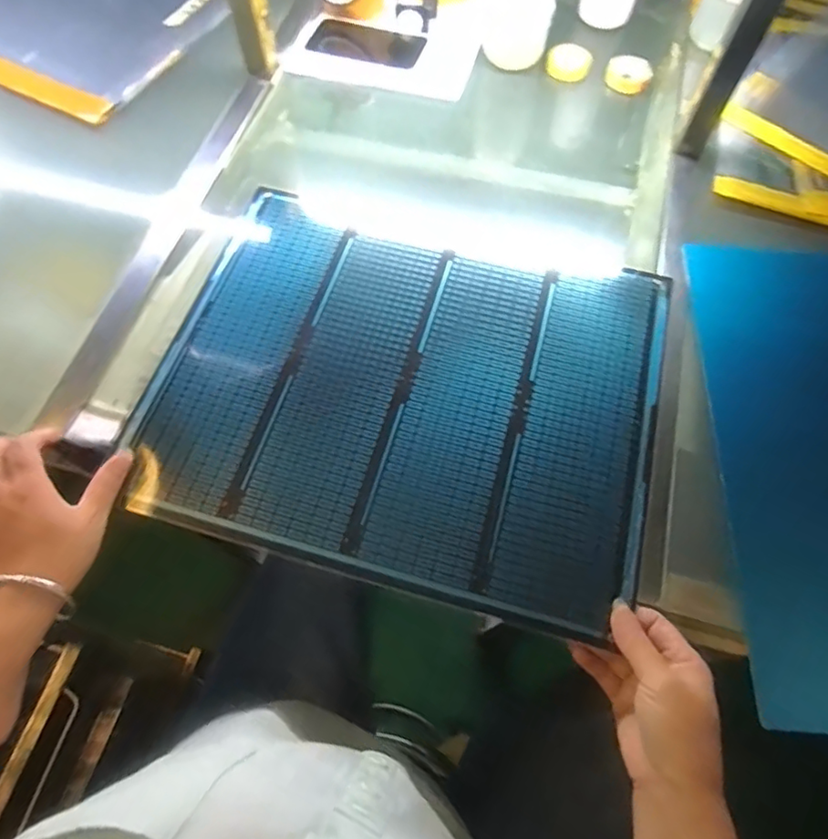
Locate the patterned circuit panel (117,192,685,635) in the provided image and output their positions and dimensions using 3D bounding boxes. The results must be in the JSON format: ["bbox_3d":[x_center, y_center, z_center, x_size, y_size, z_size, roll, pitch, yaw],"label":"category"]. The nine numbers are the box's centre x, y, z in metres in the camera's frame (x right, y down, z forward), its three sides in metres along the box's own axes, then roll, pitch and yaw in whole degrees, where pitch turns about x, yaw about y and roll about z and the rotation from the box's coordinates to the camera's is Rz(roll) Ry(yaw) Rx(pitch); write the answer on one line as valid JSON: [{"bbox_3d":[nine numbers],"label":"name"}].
[{"bbox_3d":[-0.006,-0.029,0.497,0.430,0.008,0.334,14,65,7],"label":"patterned circuit panel"}]

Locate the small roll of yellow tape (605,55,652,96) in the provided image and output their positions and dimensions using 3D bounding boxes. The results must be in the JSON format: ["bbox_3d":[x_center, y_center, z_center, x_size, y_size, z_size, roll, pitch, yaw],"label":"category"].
[{"bbox_3d":[0.256,-0.412,0.664,0.051,0.025,0.040,22,67,10],"label":"small roll of yellow tape"}]

